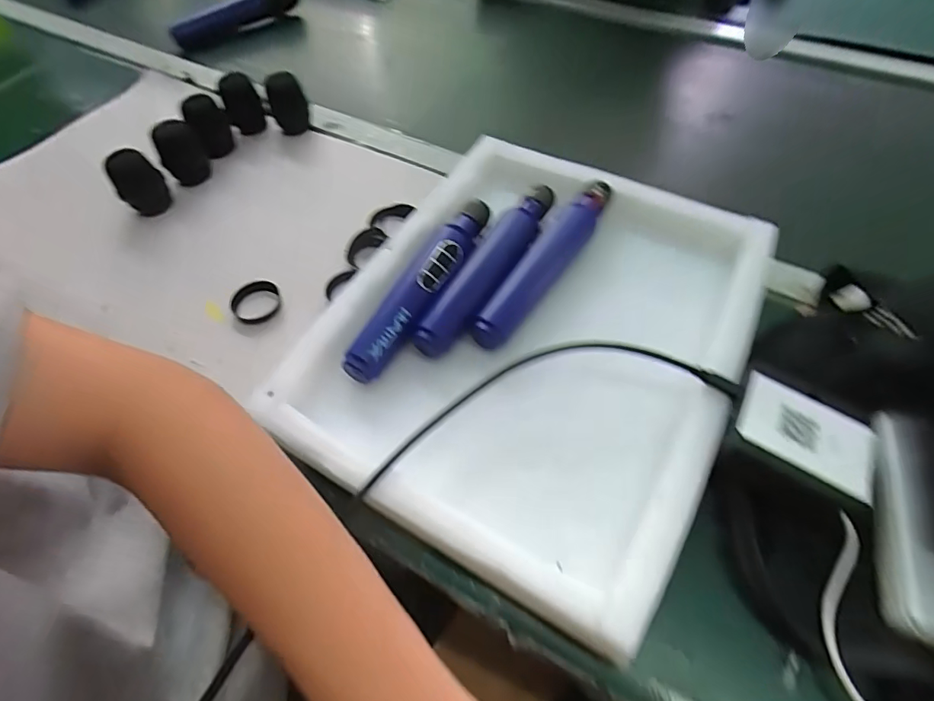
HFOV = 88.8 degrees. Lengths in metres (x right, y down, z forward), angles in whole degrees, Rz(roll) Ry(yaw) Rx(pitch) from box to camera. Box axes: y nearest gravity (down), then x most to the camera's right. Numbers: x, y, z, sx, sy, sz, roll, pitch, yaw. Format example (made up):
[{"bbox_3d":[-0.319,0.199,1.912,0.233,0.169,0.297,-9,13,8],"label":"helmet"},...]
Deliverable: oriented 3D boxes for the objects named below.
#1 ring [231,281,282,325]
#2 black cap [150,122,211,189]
[{"bbox_3d":[-0.191,-0.042,0.436,0.044,0.015,0.048,-1,57,2],"label":"ring"},{"bbox_3d":[-0.319,-0.219,0.536,0.045,0.055,0.046,-1,57,2],"label":"black cap"}]

